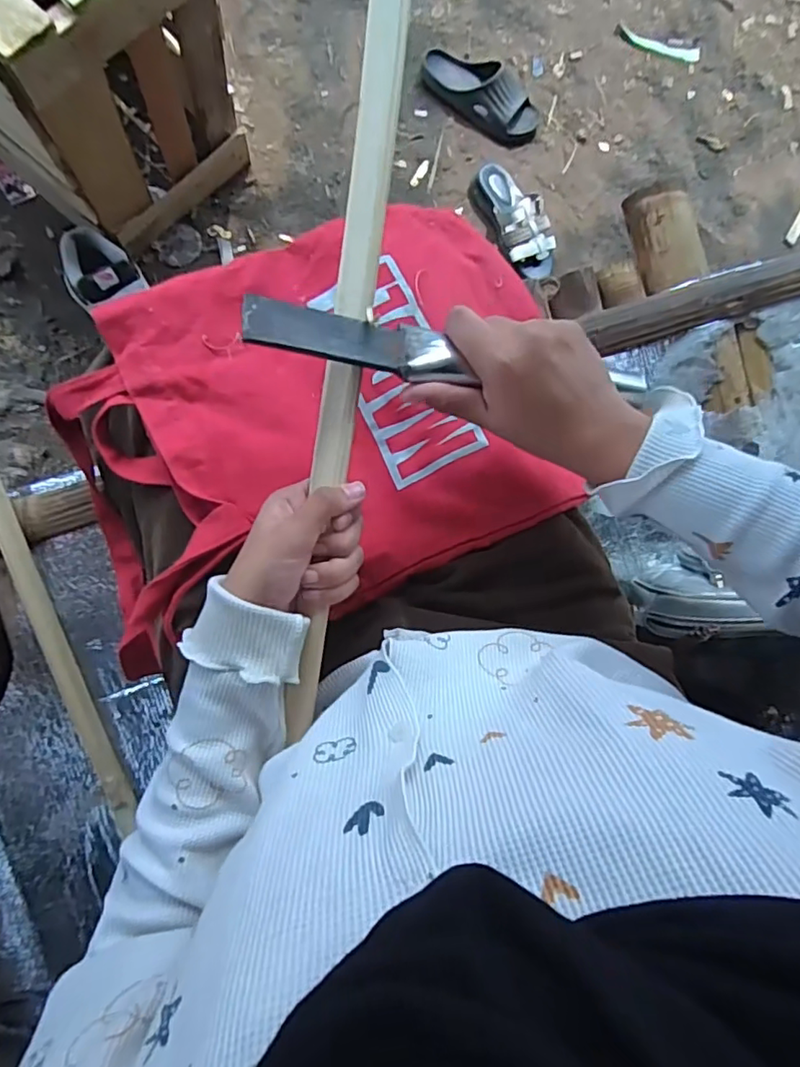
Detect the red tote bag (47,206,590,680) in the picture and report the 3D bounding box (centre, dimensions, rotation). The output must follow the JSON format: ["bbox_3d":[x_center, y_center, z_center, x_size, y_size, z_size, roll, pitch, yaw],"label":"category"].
[{"bbox_3d":[-0.060,-0.095,0.465,0.436,0.138,0.285,-26,92,-6],"label":"red tote bag"}]

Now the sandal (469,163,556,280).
[{"bbox_3d":[0.226,-0.606,1.097,0.100,0.064,0.232,-31,93,-6],"label":"sandal"}]

